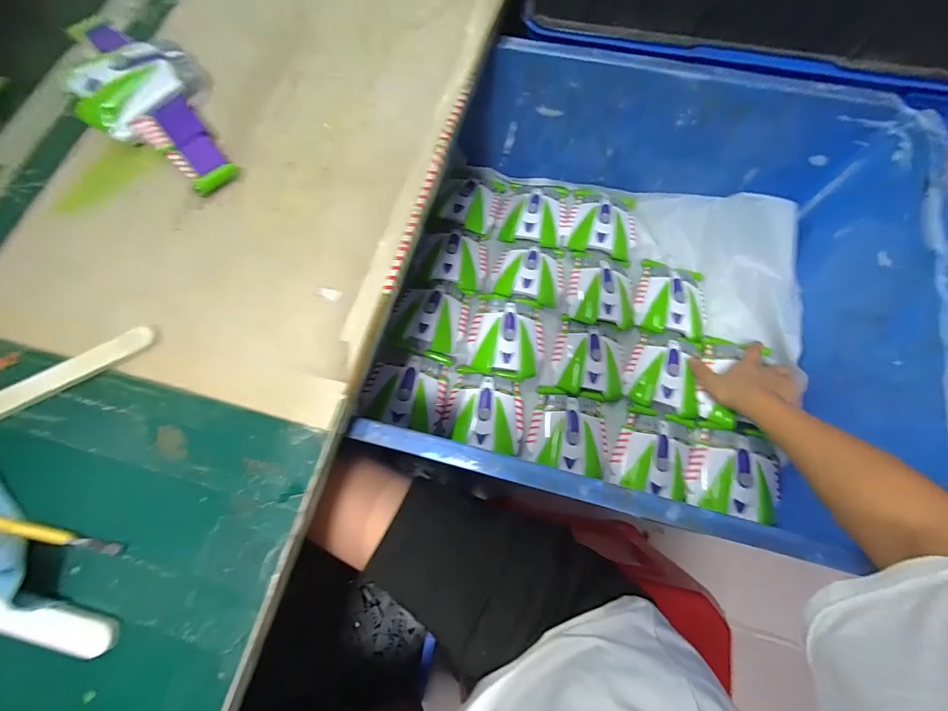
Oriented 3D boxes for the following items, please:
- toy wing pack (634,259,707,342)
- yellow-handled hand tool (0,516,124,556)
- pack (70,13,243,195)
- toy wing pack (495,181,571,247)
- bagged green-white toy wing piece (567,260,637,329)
[{"bbox_3d":[0.289,-0.085,0.581,0.099,0.026,0.120,15,74,7],"label":"toy wing pack"},{"bbox_3d":[-0.324,0.120,0.283,0.164,0.005,0.009,10,73,5],"label":"yellow-handled hand tool"},{"bbox_3d":[-0.306,-0.230,0.379,0.114,0.038,0.206,-34,74,-8],"label":"pack"},{"bbox_3d":[0.095,-0.223,0.638,0.109,0.023,0.108,13,74,6],"label":"toy wing pack"},{"bbox_3d":[0.184,-0.093,0.584,0.091,0.015,0.100,2,73,3],"label":"bagged green-white toy wing piece"}]

